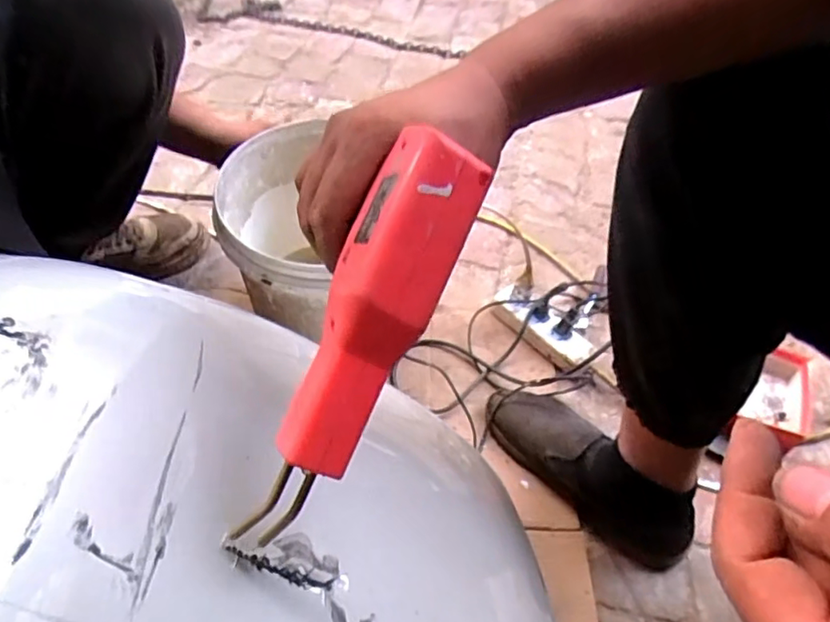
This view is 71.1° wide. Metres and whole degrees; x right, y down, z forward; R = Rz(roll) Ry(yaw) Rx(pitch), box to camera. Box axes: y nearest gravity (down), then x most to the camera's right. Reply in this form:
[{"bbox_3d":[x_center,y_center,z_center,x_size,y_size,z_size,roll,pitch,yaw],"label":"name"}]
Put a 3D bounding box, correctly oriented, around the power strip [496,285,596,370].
[{"bbox_3d":[0.194,0.016,0.866,0.159,0.031,0.049,40,56,12],"label":"power strip"}]

